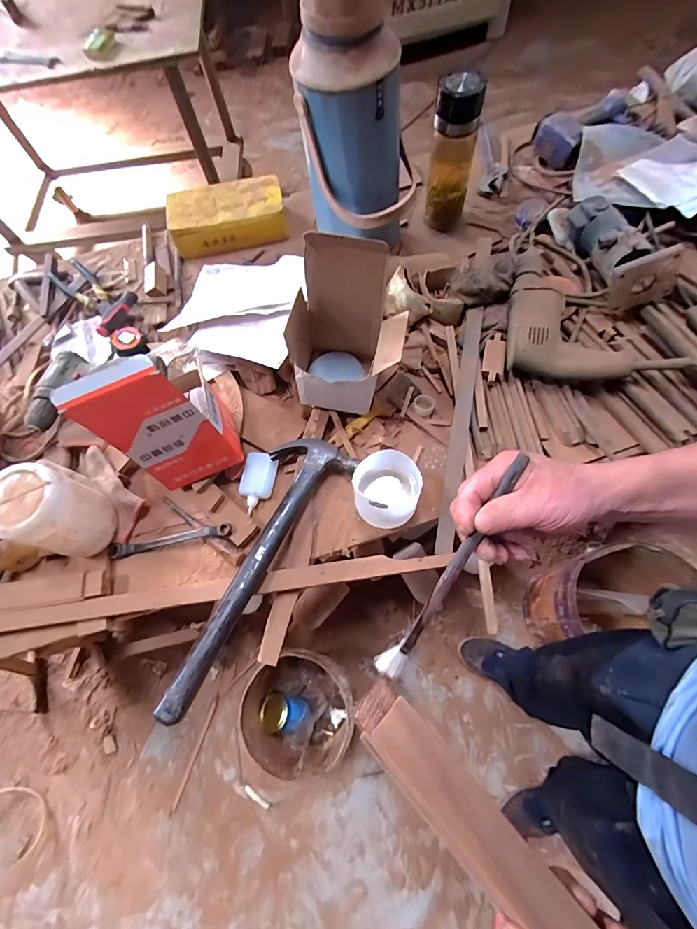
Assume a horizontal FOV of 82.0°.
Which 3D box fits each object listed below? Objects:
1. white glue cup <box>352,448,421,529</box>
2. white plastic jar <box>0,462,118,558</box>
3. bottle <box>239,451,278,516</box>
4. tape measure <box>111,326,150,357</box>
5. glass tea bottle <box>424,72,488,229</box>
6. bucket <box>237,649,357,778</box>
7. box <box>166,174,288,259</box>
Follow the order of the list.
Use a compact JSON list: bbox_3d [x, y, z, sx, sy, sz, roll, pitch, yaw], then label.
[{"bbox_3d":[0.056,0.039,0.582,0.090,0.079,0.092,-2,68,4],"label":"white glue cup"},{"bbox_3d":[-0.391,0.072,0.555,0.087,0.171,0.097,24,72,14],"label":"white plastic jar"},{"bbox_3d":[-0.145,0.027,0.630,0.053,0.023,0.093,10,69,9],"label":"bottle"},{"bbox_3d":[-0.405,-0.229,0.743,0.056,0.027,0.057,-14,67,0],"label":"tape measure"},{"bbox_3d":[0.190,-0.563,0.735,0.076,0.240,0.073,10,69,9],"label":"glass tea bottle"},{"bbox_3d":[-0.112,0.620,1.018,0.246,0.263,0.244,-2,68,4],"label":"bucket"},{"bbox_3d":[-0.247,-0.515,0.828,0.231,0.073,0.115,-10,67,1],"label":"box"}]

